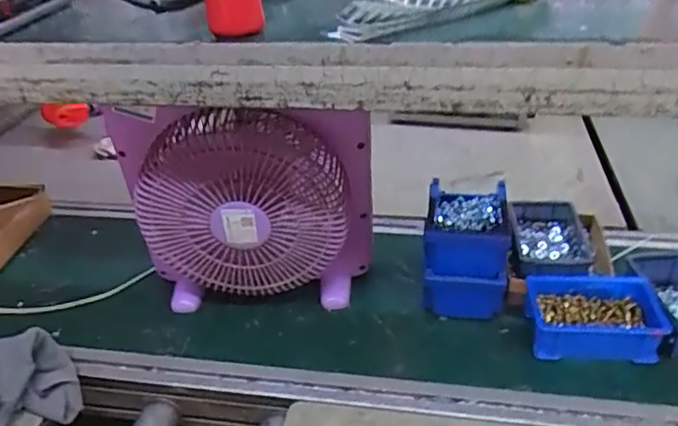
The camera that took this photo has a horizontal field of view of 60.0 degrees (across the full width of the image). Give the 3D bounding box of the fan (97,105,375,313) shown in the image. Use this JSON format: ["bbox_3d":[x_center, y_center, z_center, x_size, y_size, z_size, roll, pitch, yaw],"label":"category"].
[{"bbox_3d":[-0.115,0.004,0.751,0.311,0.283,0.095,-1,32,1],"label":"fan"}]

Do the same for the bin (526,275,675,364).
[{"bbox_3d":[0.322,0.135,0.743,0.163,0.052,0.110,1,32,5],"label":"bin"}]

